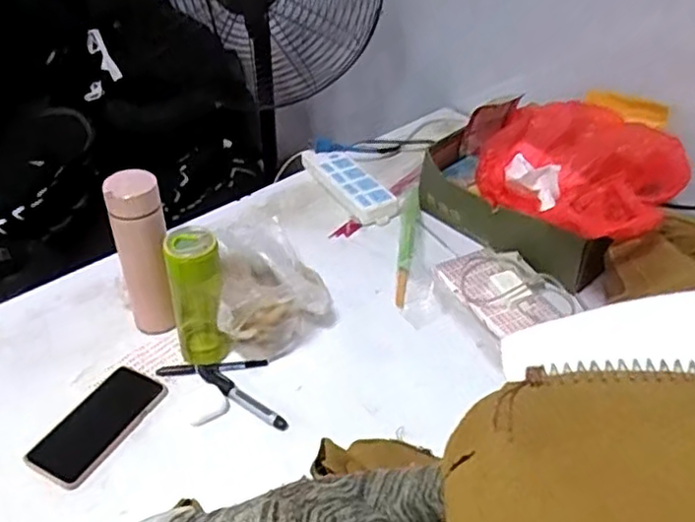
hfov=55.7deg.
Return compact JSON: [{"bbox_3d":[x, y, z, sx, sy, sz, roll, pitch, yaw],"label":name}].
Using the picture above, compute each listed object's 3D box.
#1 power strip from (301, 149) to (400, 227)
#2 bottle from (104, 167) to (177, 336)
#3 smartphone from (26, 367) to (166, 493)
[{"bbox_3d":[0.001,-0.145,1.208,0.094,0.035,0.249,-17,42,-22],"label":"power strip"},{"bbox_3d":[-0.265,-0.001,0.860,0.062,0.227,0.074,-13,41,-18],"label":"bottle"},{"bbox_3d":[-0.298,0.195,0.792,0.081,0.014,0.165,18,41,19],"label":"smartphone"}]

